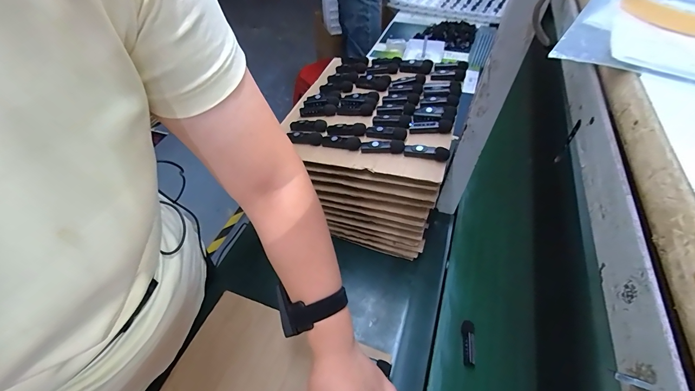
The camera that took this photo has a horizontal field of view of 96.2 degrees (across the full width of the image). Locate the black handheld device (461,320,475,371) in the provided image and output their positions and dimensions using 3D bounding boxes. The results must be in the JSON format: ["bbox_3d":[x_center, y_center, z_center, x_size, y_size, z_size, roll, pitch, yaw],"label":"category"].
[{"bbox_3d":[0.191,0.238,0.496,0.018,0.026,0.067,7,48,5],"label":"black handheld device"}]

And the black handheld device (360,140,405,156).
[{"bbox_3d":[0.052,-0.074,0.474,0.066,0.016,0.018,2,47,18],"label":"black handheld device"}]

